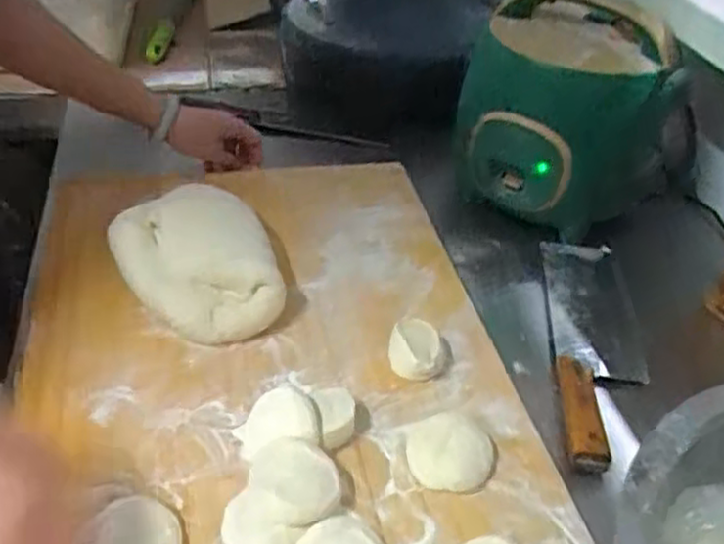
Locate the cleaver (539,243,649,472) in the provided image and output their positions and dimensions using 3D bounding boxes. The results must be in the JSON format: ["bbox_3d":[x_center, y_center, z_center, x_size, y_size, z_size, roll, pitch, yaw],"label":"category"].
[{"bbox_3d":[0.228,0.065,0.718,0.091,0.023,0.310,7,37,3],"label":"cleaver"}]

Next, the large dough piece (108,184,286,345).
[{"bbox_3d":[-0.157,-0.012,0.701,0.113,0.073,0.172,-22,45,-31],"label":"large dough piece"}]

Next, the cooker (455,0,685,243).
[{"bbox_3d":[0.229,-0.184,0.854,0.219,0.225,0.199,32,45,31],"label":"cooker"}]

